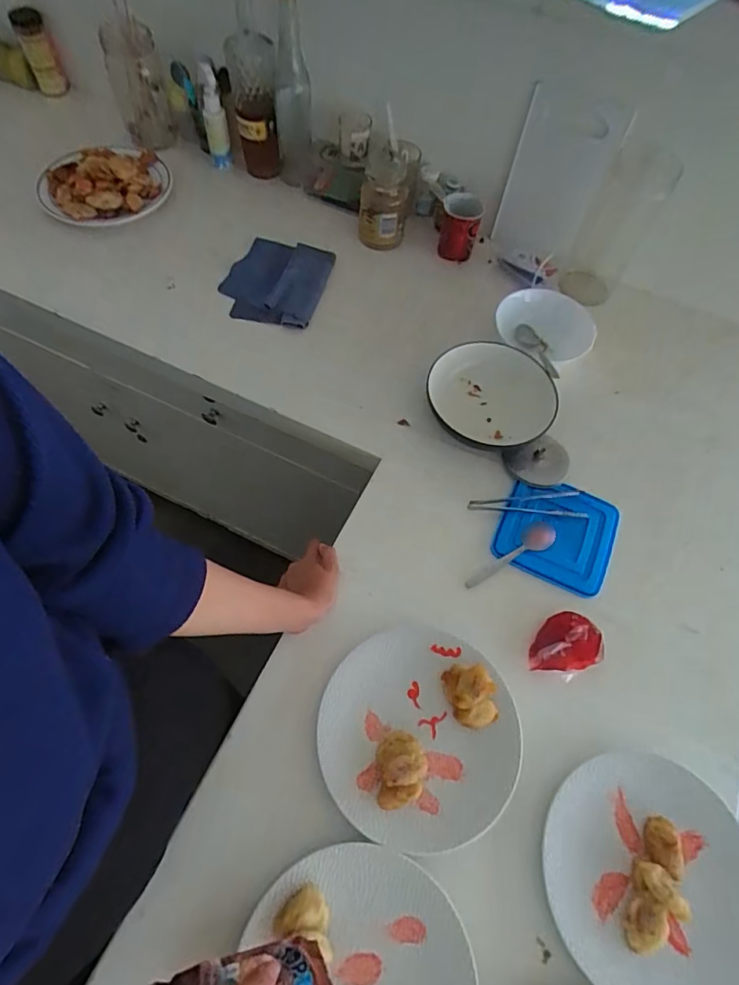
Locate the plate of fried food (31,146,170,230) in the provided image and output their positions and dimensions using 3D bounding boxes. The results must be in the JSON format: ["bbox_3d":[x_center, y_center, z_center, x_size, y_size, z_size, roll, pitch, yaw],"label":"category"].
[{"bbox_3d":[-0.443,-0.522,0.847,0.201,0.045,0.185,2,62,-3],"label":"plate of fried food"}]

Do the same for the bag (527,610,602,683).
[{"bbox_3d":[0.216,0.170,0.562,0.086,0.026,0.062,-24,66,-16],"label":"bag"}]

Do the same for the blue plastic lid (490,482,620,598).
[{"bbox_3d":[0.235,0.050,0.636,0.137,0.008,0.132,23,63,8],"label":"blue plastic lid"}]

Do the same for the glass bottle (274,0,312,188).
[{"bbox_3d":[-0.121,-0.617,0.804,0.056,0.280,0.055,-3,63,-4],"label":"glass bottle"}]

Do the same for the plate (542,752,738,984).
[{"bbox_3d":[0.261,0.354,0.468,0.188,0.031,0.192,2,62,-3],"label":"plate"}]

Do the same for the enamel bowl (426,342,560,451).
[{"bbox_3d":[0.168,-0.129,0.698,0.167,0.058,0.155,2,62,-3],"label":"enamel bowl"}]

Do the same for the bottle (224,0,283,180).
[{"bbox_3d":[-0.183,-0.638,0.793,0.070,0.260,0.068,-7,63,-7],"label":"bottle"}]

